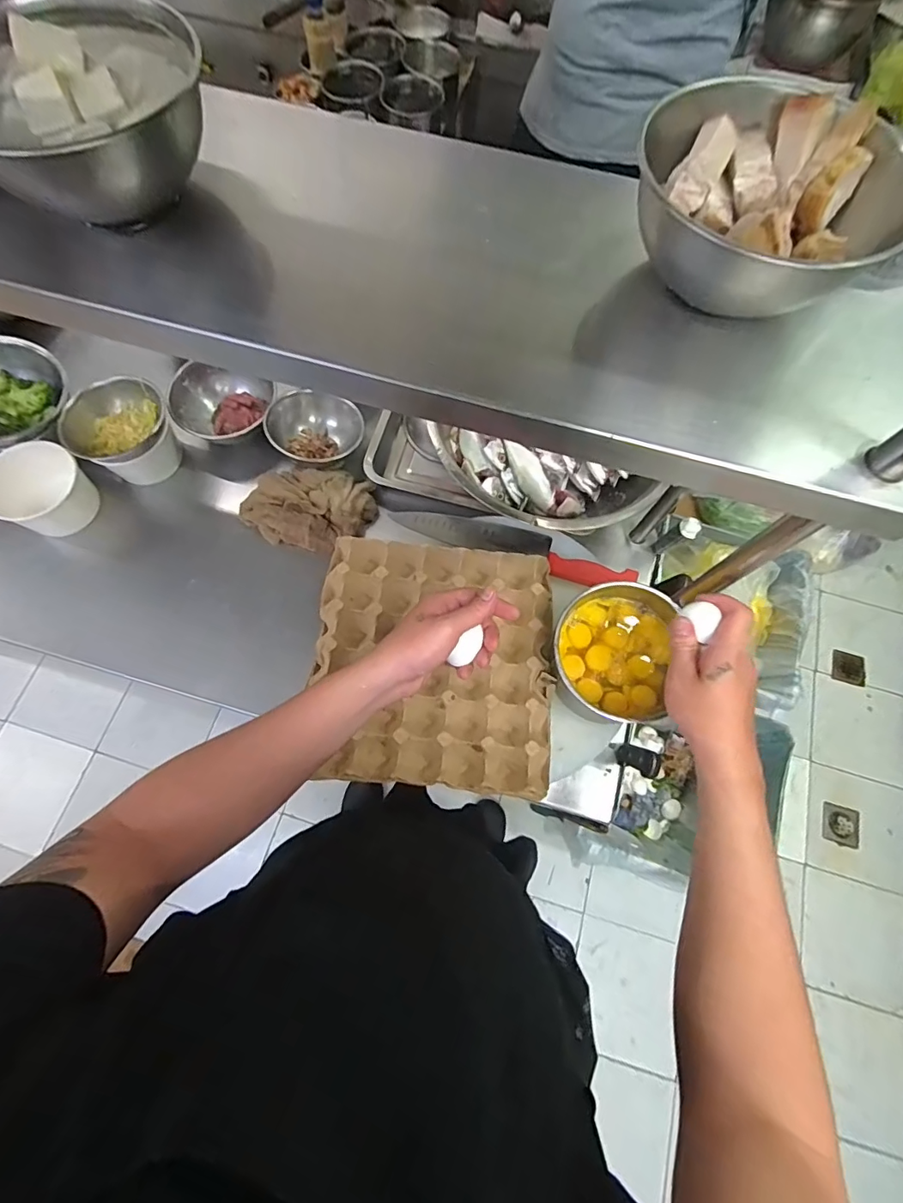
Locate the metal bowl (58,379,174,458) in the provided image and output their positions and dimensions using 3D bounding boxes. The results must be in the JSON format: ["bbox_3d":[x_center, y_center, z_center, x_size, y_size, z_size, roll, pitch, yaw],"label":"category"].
[{"bbox_3d":[-0.528,-0.280,0.777,0.147,0.063,0.141,-43,77,-14],"label":"metal bowl"}]

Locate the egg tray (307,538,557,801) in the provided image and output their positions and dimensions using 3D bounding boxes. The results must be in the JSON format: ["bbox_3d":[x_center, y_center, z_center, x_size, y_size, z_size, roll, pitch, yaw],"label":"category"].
[{"bbox_3d":[-0.020,0.071,0.596,0.285,0.049,0.284,5,71,0],"label":"egg tray"}]

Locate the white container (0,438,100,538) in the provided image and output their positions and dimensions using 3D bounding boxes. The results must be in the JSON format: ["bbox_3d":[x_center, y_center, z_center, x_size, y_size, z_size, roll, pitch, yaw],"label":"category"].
[{"bbox_3d":[-0.647,-0.175,0.770,0.139,0.085,0.127,22,72,6],"label":"white container"}]

